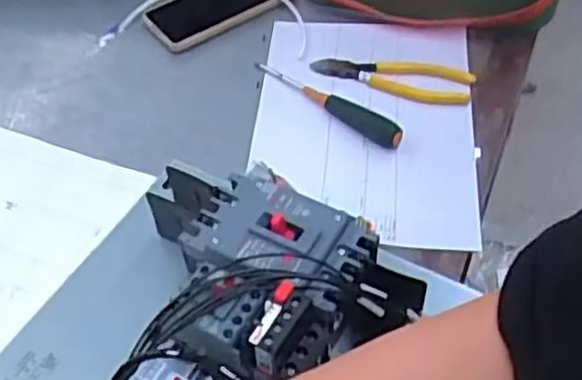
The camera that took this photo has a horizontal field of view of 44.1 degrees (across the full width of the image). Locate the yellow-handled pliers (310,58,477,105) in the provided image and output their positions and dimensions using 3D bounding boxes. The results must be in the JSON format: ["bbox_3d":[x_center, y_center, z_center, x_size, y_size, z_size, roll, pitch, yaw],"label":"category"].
[{"bbox_3d":[0.105,-0.119,0.743,0.161,0.010,0.053,16,53,14],"label":"yellow-handled pliers"}]

